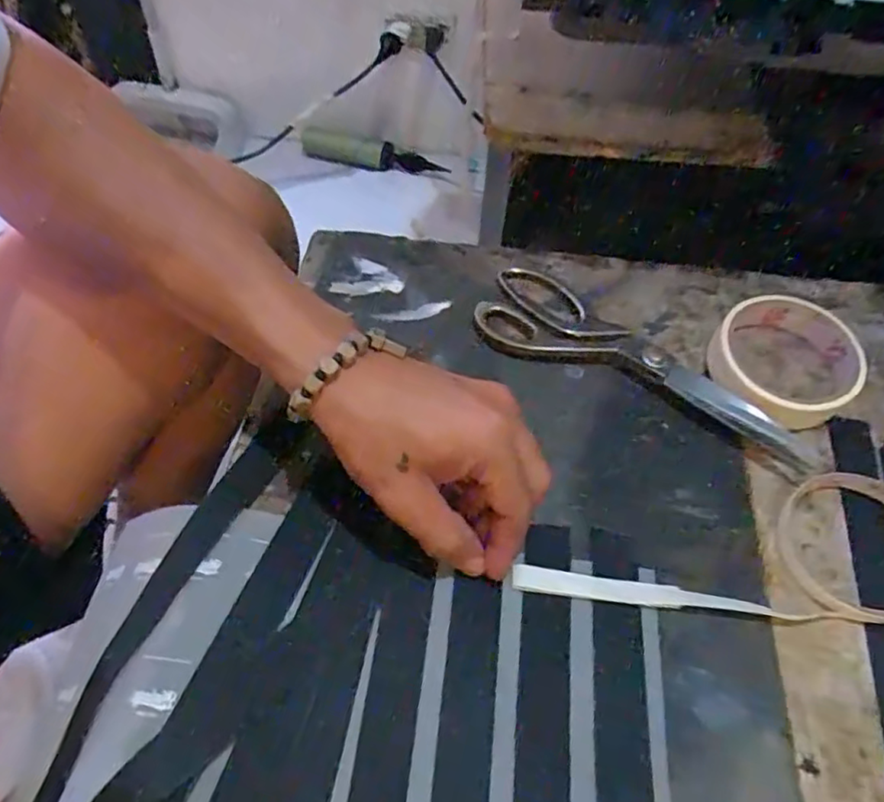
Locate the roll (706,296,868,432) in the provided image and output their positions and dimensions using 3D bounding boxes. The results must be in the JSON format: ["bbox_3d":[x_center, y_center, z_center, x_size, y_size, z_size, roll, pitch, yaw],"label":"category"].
[{"bbox_3d":[0.220,-0.027,0.397,0.085,0.030,0.094,34,60,17],"label":"roll"}]

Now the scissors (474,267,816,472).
[{"bbox_3d":[0.133,-0.032,0.409,0.222,0.013,0.073,24,57,12],"label":"scissors"}]

